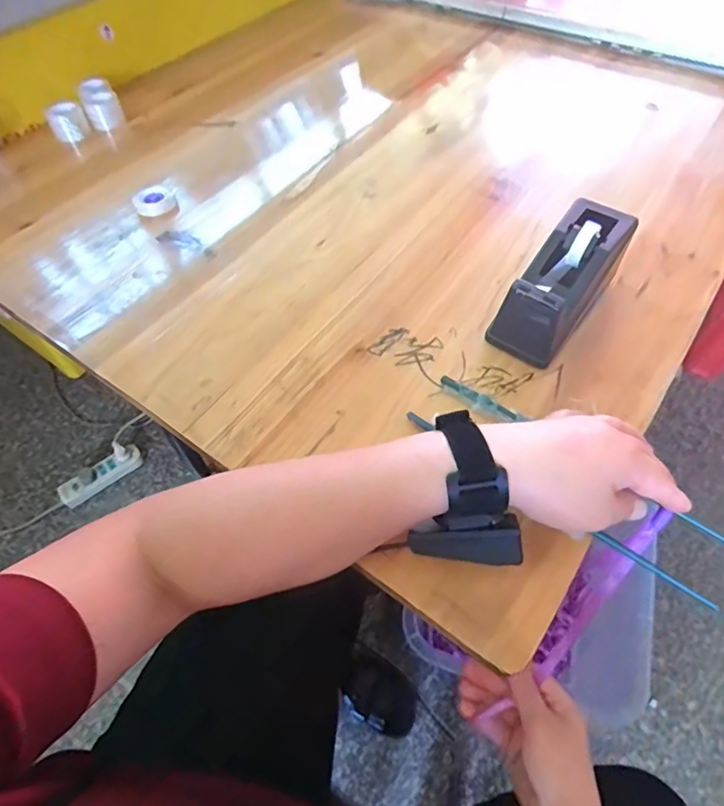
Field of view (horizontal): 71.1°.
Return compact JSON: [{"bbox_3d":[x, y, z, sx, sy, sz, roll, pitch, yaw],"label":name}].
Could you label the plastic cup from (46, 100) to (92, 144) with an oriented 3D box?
[{"bbox_3d":[-0.396,-0.377,0.685,0.047,0.040,0.043,-29,59,-15],"label":"plastic cup"}]

